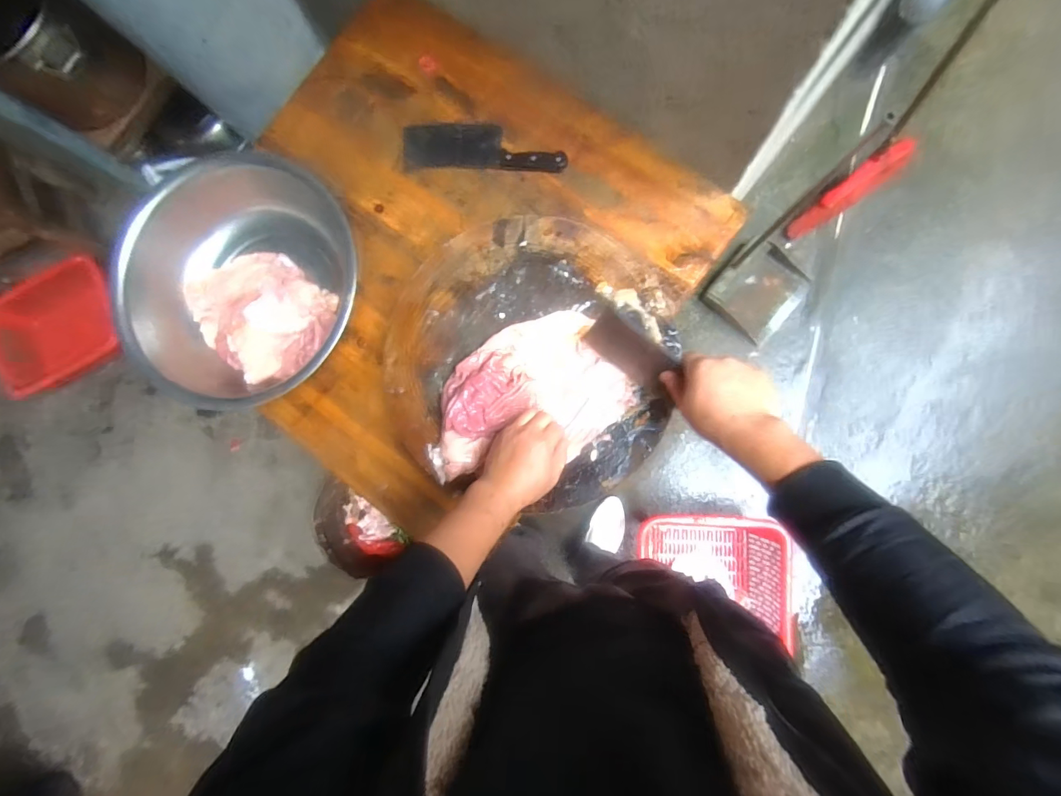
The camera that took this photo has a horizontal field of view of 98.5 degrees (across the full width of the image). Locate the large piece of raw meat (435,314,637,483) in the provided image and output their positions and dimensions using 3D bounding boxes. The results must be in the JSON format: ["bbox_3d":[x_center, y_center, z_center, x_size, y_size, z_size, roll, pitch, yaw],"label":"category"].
[{"bbox_3d":[-0.004,-0.001,0.621,0.290,0.037,0.192,-29,83,3],"label":"large piece of raw meat"}]

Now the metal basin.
[{"bbox_3d":[-0.433,-0.175,0.725,0.357,0.119,0.343,0,85,6],"label":"metal basin"}]

